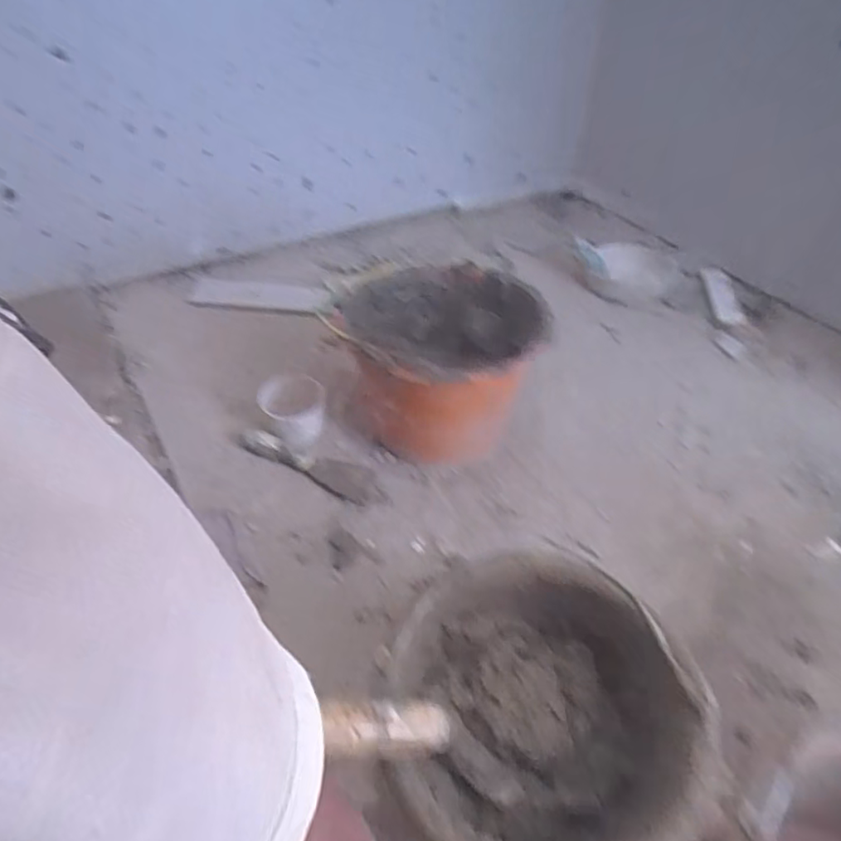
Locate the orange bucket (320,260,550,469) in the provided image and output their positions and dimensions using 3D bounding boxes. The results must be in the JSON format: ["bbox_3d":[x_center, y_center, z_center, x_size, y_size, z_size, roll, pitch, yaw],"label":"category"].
[{"bbox_3d":[0.020,-0.070,0.858,0.254,0.202,0.254,8,44,4],"label":"orange bucket"}]

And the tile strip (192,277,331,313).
[{"bbox_3d":[-0.300,-0.238,1.146,0.269,0.014,0.086,7,45,12],"label":"tile strip"}]

